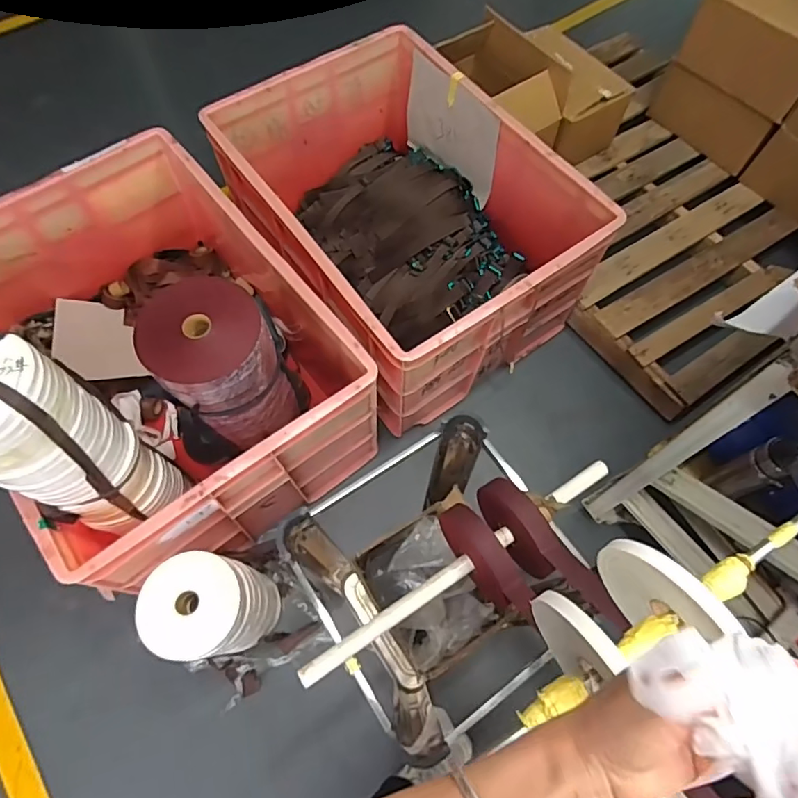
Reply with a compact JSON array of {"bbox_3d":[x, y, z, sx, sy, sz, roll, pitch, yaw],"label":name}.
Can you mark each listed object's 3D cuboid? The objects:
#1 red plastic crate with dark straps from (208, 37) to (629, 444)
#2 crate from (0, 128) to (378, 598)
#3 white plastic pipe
[{"bbox_3d":[0.003,-0.448,1.364,0.606,0.415,0.835,-34,70,-15],"label":"red plastic crate with dark straps"},{"bbox_3d":[-0.530,-0.150,1.066,0.597,0.683,0.842,-35,70,-16],"label":"crate"},{"bbox_3d":[0.097,0.238,0.753,0.532,0.021,0.026,-30,69,-14],"label":"white plastic pipe"}]

